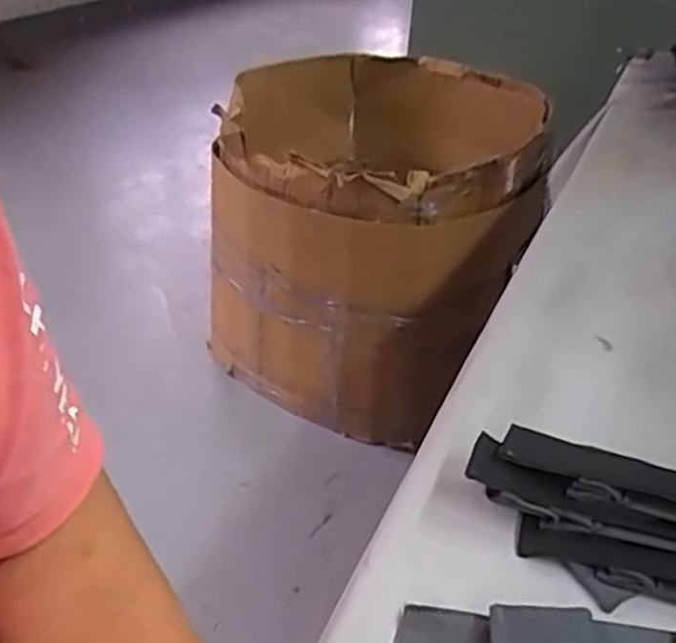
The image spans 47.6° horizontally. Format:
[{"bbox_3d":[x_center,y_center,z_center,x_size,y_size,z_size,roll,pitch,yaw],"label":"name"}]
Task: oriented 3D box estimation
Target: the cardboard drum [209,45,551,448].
[{"bbox_3d":[0.099,-0.221,1.897,0.726,0.635,0.791,13,34,15],"label":"cardboard drum"}]

